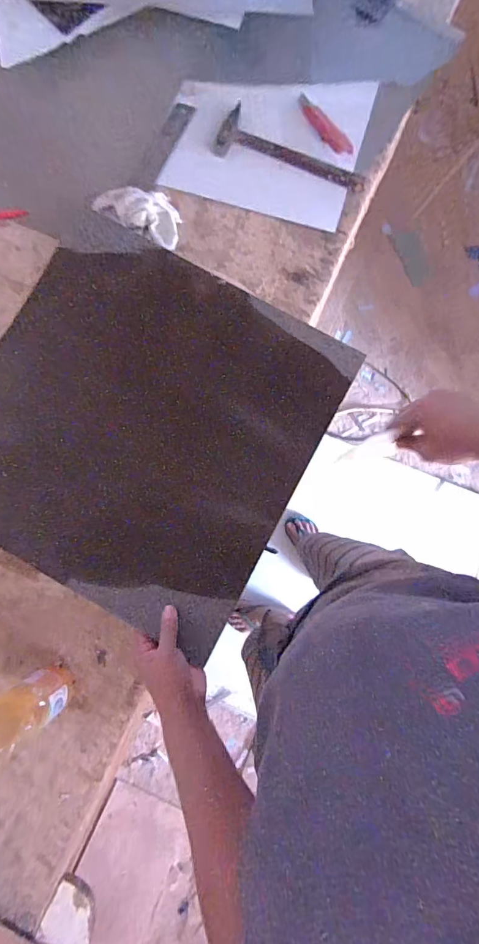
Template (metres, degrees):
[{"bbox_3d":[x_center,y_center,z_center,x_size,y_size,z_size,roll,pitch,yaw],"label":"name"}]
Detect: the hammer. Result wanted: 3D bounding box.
[{"bbox_3d":[0.097,-0.585,0.738,0.278,0.026,0.097,19,80,1],"label":"hammer"}]

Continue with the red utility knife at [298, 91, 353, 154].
[{"bbox_3d":[0.153,-0.635,0.747,0.032,0.017,0.159,-33,84,-7],"label":"red utility knife"}]

